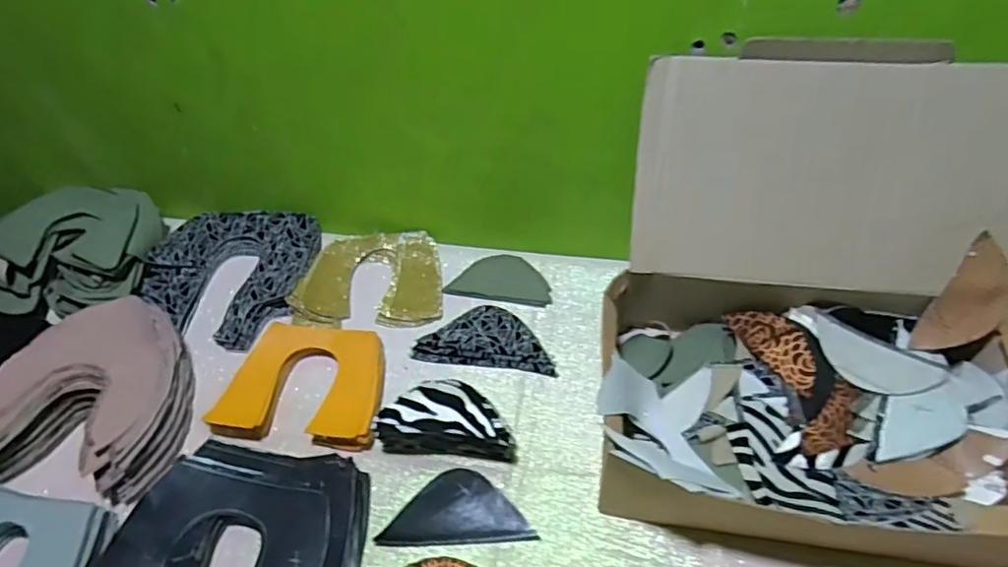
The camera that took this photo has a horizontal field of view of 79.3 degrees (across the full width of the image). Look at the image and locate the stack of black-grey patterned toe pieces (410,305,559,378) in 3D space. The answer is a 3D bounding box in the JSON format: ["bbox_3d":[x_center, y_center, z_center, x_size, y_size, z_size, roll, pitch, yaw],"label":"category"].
[{"bbox_3d":[-0.018,0.056,0.649,0.145,0.011,0.075,5,48,7],"label":"stack of black-grey patterned toe pieces"}]

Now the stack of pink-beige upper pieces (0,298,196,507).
[{"bbox_3d":[-0.395,0.104,0.591,0.178,0.055,0.180,6,48,8],"label":"stack of pink-beige upper pieces"}]

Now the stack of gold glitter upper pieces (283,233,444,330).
[{"bbox_3d":[-0.158,-0.011,0.708,0.163,0.018,0.131,-6,48,-3],"label":"stack of gold glitter upper pieces"}]

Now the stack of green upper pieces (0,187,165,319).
[{"bbox_3d":[-0.509,-0.046,0.717,0.182,0.074,0.171,-4,48,-1],"label":"stack of green upper pieces"}]

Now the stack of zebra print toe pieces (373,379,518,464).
[{"bbox_3d":[-0.052,0.127,0.557,0.120,0.061,0.049,2,48,4],"label":"stack of zebra print toe pieces"}]

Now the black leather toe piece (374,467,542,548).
[{"bbox_3d":[-0.041,0.194,0.533,0.127,0.010,0.062,-3,48,0],"label":"black leather toe piece"}]

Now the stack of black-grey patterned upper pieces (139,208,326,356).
[{"bbox_3d":[-0.321,-0.016,0.712,0.182,0.026,0.182,4,48,6],"label":"stack of black-grey patterned upper pieces"}]

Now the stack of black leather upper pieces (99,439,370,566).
[{"bbox_3d":[-0.223,0.228,0.494,0.211,0.033,0.193,4,50,5],"label":"stack of black leather upper pieces"}]

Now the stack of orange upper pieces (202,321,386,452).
[{"bbox_3d":[-0.193,0.097,0.608,0.158,0.025,0.129,6,48,8],"label":"stack of orange upper pieces"}]

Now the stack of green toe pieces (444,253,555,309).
[{"bbox_3d":[-0.002,-0.004,0.710,0.115,0.014,0.061,6,48,8],"label":"stack of green toe pieces"}]

